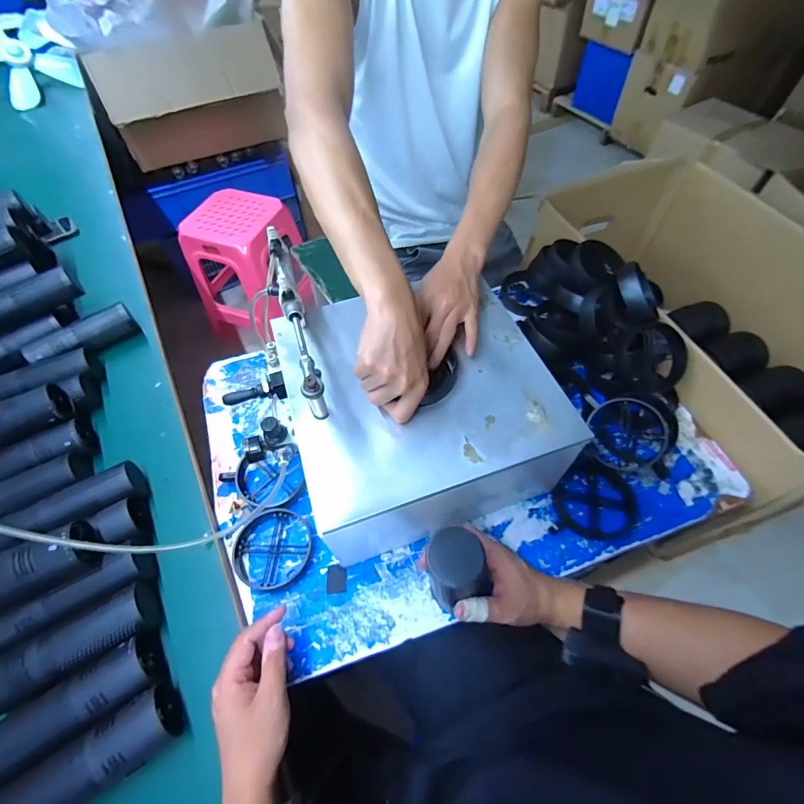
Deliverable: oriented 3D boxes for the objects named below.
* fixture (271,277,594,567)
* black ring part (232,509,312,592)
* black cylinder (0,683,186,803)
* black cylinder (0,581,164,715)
[{"bbox_3d":[0.016,0.010,0.546,0.301,0.163,0.290,-17,58,-9],"label":"fixture"},{"bbox_3d":[-0.168,0.190,0.529,0.100,0.008,0.101,-1,57,1],"label":"black ring part"},{"bbox_3d":[-0.295,0.342,0.379,0.157,0.045,0.051,-30,61,-16],"label":"black cylinder"},{"bbox_3d":[-0.357,0.271,0.443,0.162,0.057,0.057,-28,61,-16],"label":"black cylinder"}]

